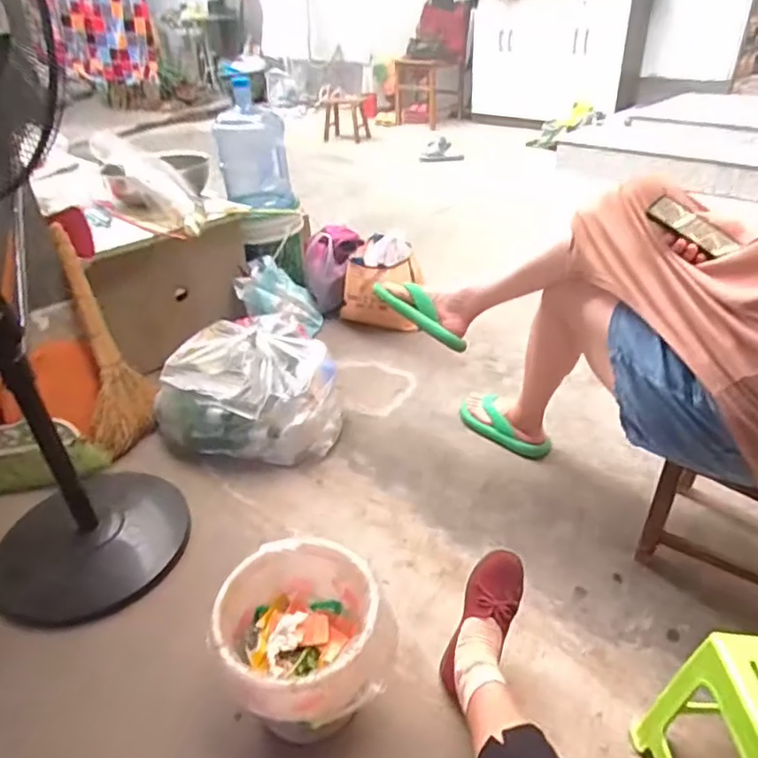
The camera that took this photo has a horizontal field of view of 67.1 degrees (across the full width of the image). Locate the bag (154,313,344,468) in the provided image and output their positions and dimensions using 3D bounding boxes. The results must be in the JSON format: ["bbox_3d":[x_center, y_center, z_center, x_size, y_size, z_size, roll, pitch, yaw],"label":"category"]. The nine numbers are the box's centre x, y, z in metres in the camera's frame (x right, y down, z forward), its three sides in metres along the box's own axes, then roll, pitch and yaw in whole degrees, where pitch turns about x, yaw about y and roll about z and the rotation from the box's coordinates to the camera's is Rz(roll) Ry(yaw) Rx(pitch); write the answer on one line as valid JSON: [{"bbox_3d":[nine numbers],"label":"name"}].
[{"bbox_3d":[-0.346,0.029,1.520,0.467,0.252,0.362,0,34,4],"label":"bag"}]

